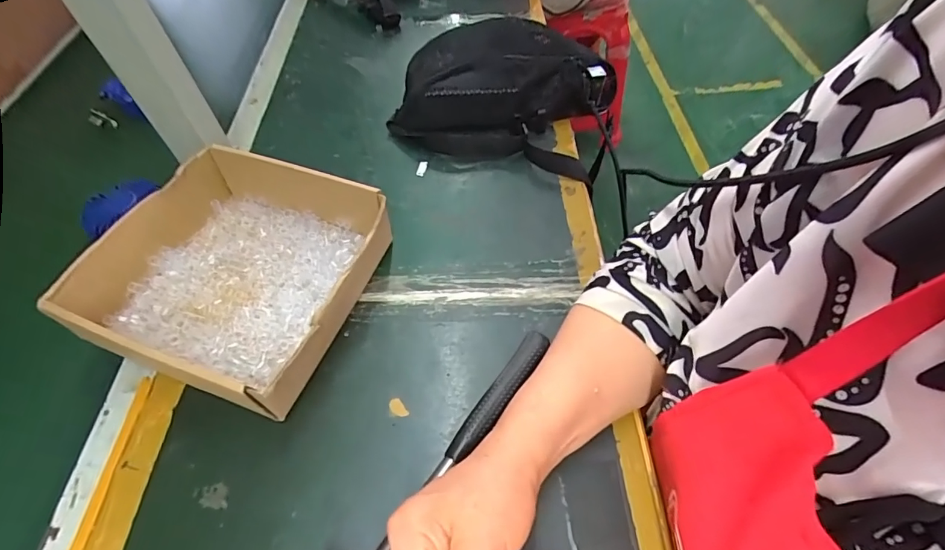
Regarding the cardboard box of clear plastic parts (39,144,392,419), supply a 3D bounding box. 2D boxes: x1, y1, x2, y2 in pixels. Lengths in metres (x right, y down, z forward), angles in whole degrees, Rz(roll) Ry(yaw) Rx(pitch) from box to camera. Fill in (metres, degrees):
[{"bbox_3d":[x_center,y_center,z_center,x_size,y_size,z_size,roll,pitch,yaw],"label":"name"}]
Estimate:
[{"bbox_3d":[-0.204,-0.004,0.407,0.219,0.074,0.201,15,56,11],"label":"cardboard box of clear plastic parts"}]

